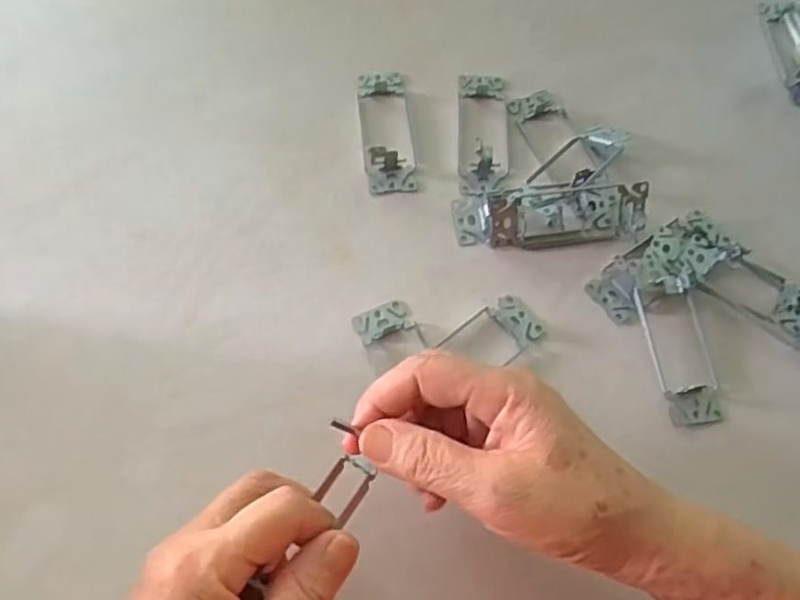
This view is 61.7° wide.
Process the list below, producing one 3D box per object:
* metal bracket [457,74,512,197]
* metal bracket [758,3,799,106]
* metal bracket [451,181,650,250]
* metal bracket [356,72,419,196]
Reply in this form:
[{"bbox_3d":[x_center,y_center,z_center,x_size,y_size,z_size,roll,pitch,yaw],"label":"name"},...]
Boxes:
[{"bbox_3d":[0.060,-0.123,0.472,0.037,0.018,0.107,2,64,-3],"label":"metal bracket"},{"bbox_3d":[0.308,-0.196,0.522,0.033,0.019,0.098,2,64,-2],"label":"metal bracket"},{"bbox_3d":[0.100,-0.060,0.441,0.124,0.025,0.043,-3,65,-5],"label":"metal bracket"},{"bbox_3d":[-0.009,-0.125,0.470,0.038,0.019,0.105,-6,65,-6],"label":"metal bracket"}]

